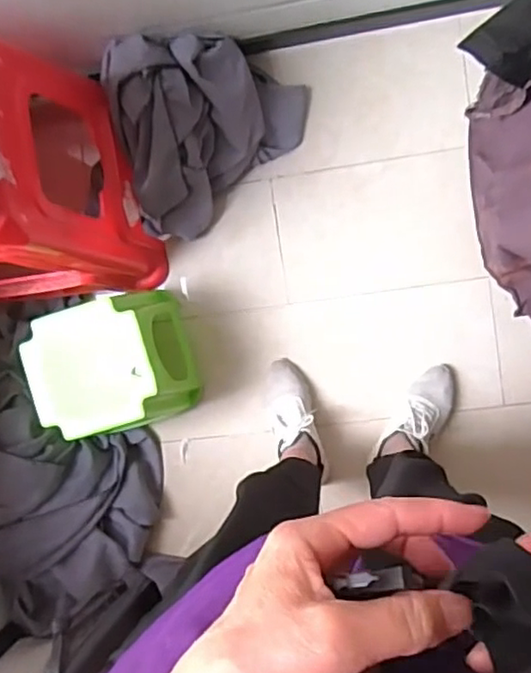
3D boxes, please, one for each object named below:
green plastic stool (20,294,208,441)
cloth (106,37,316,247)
[{"bbox_3d":[-0.280,0.056,1.232,0.243,0.273,0.254,-12,92,8],"label":"green plastic stool"},{"bbox_3d":[-0.099,-0.377,1.201,0.336,0.233,0.326,-5,93,8],"label":"cloth"}]

